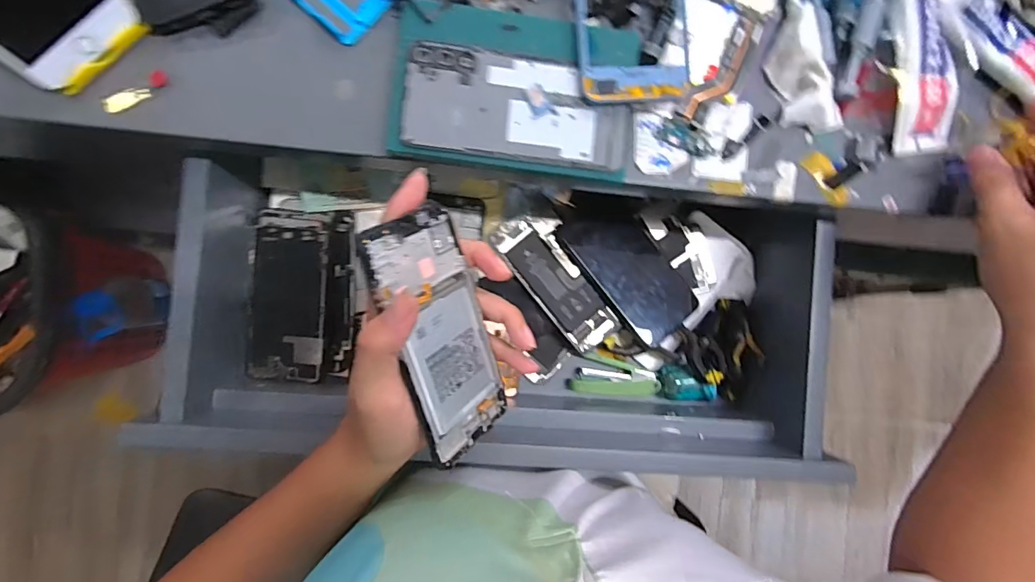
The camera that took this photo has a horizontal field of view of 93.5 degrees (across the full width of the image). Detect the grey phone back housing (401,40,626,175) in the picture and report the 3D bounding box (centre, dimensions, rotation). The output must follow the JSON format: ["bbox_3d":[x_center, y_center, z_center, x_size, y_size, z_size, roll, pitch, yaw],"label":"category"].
[{"bbox_3d":[0.001,-0.127,0.338,0.152,0.013,0.067,6,87,-5],"label":"grey phone back housing"}]

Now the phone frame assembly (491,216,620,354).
[{"bbox_3d":[0.040,-0.010,0.493,0.059,0.009,0.150,-36,91,-6],"label":"phone frame assembly"}]

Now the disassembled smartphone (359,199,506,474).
[{"bbox_3d":[-0.046,0.029,0.305,0.071,0.006,0.152,-34,114,-48],"label":"disassembled smartphone"}]

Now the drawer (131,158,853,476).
[{"bbox_3d":[0.003,0.019,0.446,0.551,0.128,0.265,4,87,-5],"label":"drawer"}]

